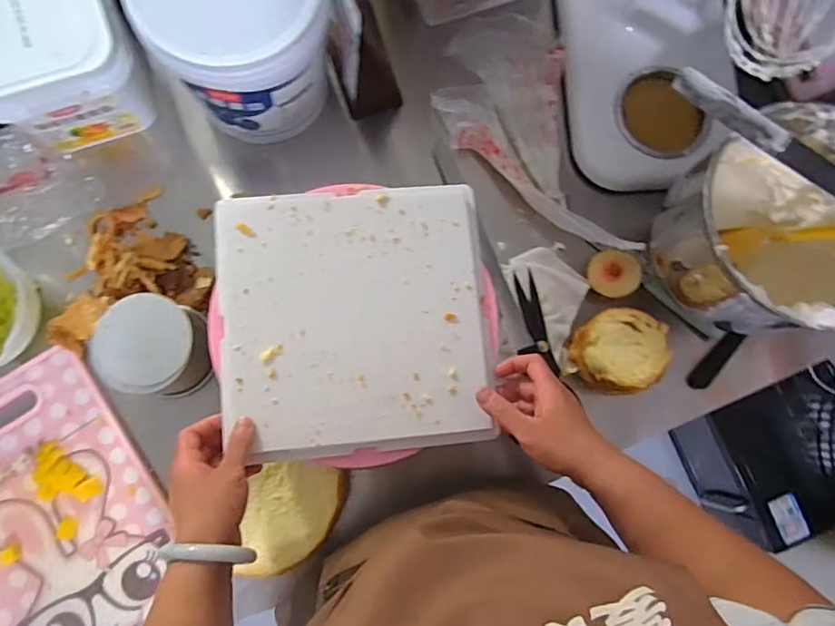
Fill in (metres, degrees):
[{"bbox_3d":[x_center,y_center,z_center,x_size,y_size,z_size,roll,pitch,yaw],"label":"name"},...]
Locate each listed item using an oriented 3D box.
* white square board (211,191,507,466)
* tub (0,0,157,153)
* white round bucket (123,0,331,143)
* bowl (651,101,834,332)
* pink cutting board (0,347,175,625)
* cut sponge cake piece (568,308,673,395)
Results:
[{"bbox_3d":[-0.062,0.005,0.545,0.264,0.017,0.262,-5,82,-5],"label":"white square board"},{"bbox_3d":[-0.422,-0.296,0.623,0.172,0.129,0.165,-24,84,-7],"label":"tub"},{"bbox_3d":[-0.198,-0.319,0.618,0.185,0.170,0.180,1,81,-4],"label":"white round bucket"},{"bbox_3d":[0.382,-0.084,0.593,0.213,0.164,0.213,1,81,-4],"label":"bowl"},{"bbox_3d":[-0.410,0.240,0.612,0.228,0.018,0.348,-32,86,-8],"label":"pink cutting board"},{"bbox_3d":[0.245,0.043,0.657,0.096,0.065,0.094,1,81,-4],"label":"cut sponge cake piece"}]

